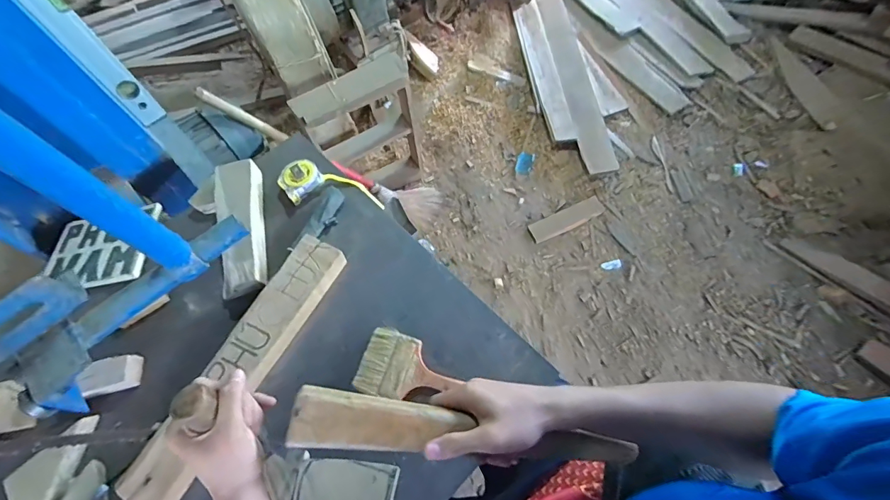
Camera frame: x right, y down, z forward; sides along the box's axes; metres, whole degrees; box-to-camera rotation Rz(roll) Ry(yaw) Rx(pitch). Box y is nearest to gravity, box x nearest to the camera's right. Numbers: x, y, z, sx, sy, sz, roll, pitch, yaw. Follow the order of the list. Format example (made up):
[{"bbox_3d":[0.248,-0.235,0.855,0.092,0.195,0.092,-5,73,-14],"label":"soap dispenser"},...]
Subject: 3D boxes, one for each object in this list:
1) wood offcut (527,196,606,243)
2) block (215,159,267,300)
[{"bbox_3d":[0.452,-0.113,1.532,0.293,0.025,0.089,-22,63,-6],"label":"wood offcut"},{"bbox_3d":[-0.338,-0.043,0.678,0.071,0.037,0.247,-14,63,-2],"label":"block"}]

